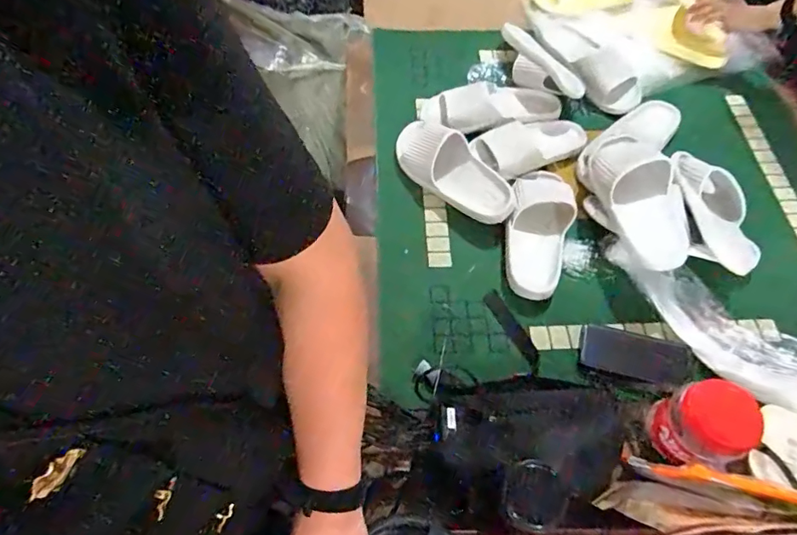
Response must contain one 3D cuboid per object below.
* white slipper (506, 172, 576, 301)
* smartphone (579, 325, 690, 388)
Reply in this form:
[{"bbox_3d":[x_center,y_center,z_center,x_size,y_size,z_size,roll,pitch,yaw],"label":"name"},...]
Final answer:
[{"bbox_3d":[0.235,-0.066,0.817,0.101,0.061,0.250,11,60,5],"label":"white slipper"},{"bbox_3d":[0.355,0.130,0.737,0.147,0.012,0.080,16,58,18],"label":"smartphone"}]

